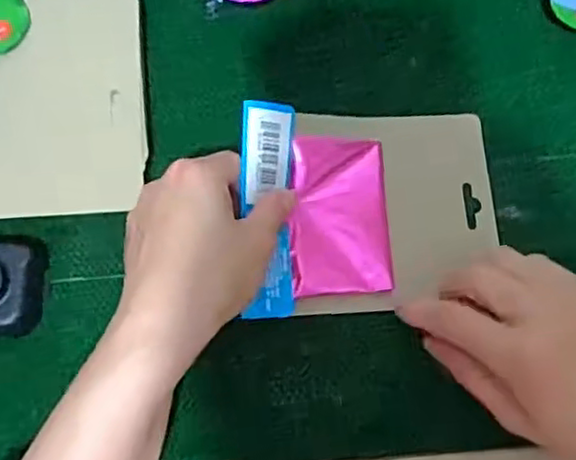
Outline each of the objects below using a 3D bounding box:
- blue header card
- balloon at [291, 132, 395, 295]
[{"bbox_3d":[-0.011,-0.011,0.356,0.033,0.006,0.112,3,85,-30],"label":"blue header card"},{"bbox_3d":[0.028,-0.010,0.372,0.054,0.013,0.088,-2,73,-2],"label":"balloon"}]

